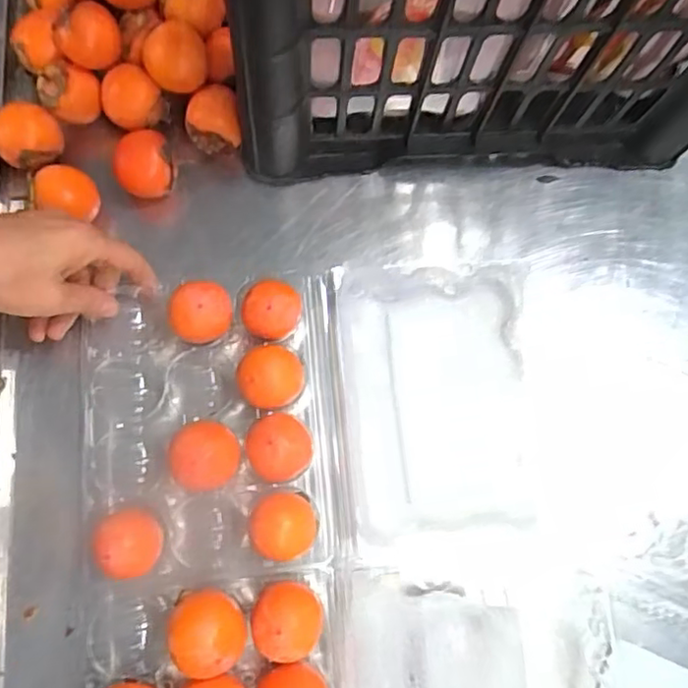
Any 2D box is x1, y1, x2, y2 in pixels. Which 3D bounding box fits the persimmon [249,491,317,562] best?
[{"bbox_3d":[-0.037,0.114,0.404,0.039,0.033,0.039,-7,78,-4],"label":"persimmon"}]

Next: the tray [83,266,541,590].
[{"bbox_3d":[-0.017,0.048,0.425,0.291,0.067,0.189,-5,76,-3],"label":"tray"}]

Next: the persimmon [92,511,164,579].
[{"bbox_3d":[-0.128,0.121,0.392,0.034,0.037,0.036,1,77,-2],"label":"persimmon"}]

